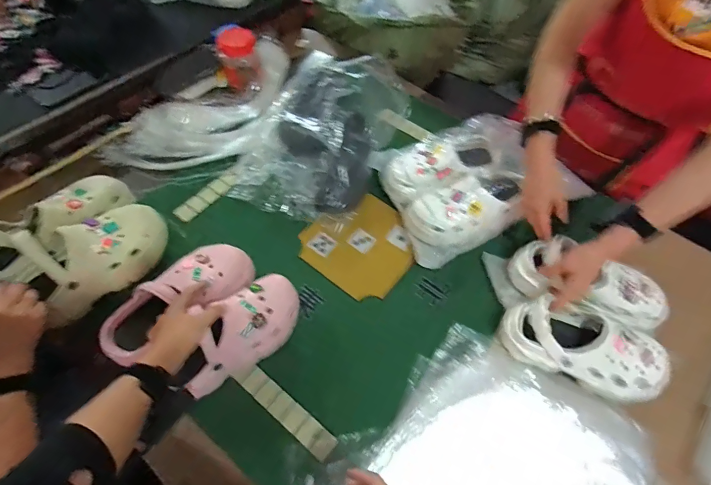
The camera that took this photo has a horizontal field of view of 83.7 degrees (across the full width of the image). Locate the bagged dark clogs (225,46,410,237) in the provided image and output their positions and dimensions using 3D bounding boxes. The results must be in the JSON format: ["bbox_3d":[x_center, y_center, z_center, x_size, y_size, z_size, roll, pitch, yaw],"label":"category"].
[{"bbox_3d":[-0.078,-0.242,0.868,0.288,0.153,0.377,23,61,10],"label":"bagged dark clogs"}]

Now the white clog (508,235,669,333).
[{"bbox_3d":[0.419,0.083,0.707,0.261,0.082,0.128,18,61,7],"label":"white clog"}]

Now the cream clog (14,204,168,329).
[{"bbox_3d":[-0.462,0.020,0.692,0.122,0.136,0.255,31,63,14],"label":"cream clog"}]

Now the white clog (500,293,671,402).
[{"bbox_3d":[0.378,0.181,0.652,0.252,0.085,0.111,16,60,6],"label":"white clog"}]

